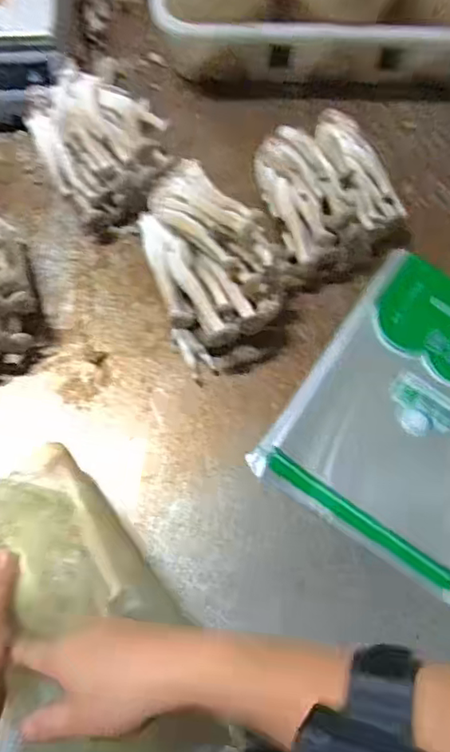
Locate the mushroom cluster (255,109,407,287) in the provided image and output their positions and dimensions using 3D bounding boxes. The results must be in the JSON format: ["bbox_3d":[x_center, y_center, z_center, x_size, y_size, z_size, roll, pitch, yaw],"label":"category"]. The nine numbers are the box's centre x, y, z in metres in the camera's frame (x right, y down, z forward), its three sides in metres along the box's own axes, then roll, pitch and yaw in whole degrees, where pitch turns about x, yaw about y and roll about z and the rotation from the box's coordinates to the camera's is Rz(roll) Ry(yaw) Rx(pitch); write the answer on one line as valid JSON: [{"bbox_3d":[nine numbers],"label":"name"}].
[{"bbox_3d":[0.116,-0.202,0.648,0.139,0.068,0.189,-10,70,-6],"label":"mushroom cluster"}]

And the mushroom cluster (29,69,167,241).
[{"bbox_3d":[-0.136,-0.254,0.658,0.125,0.094,0.156,-26,73,-12],"label":"mushroom cluster"}]

